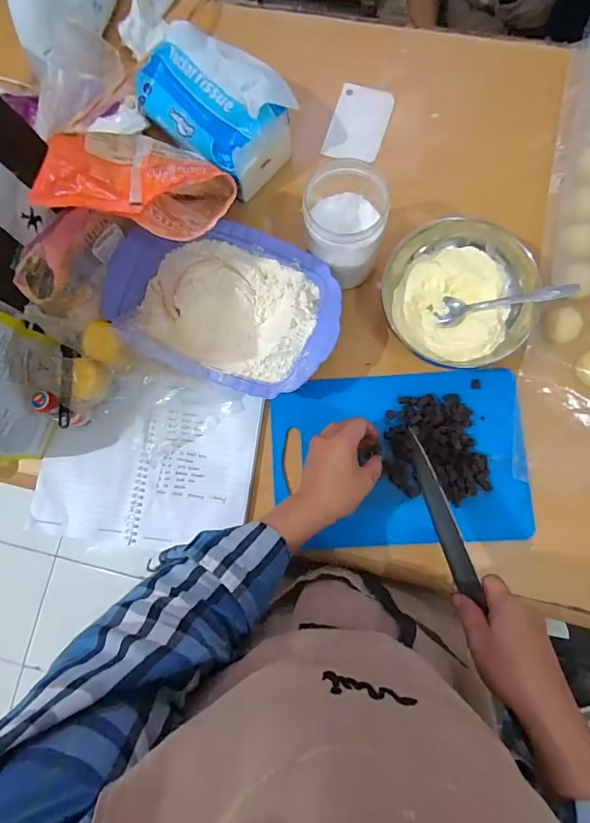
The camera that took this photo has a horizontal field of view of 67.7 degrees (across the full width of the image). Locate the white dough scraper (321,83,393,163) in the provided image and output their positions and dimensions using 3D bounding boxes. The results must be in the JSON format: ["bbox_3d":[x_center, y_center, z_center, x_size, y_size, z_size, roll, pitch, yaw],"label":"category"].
[{"bbox_3d":[0.086,-0.391,0.598,0.077,0.007,0.108,20,87,10],"label":"white dough scraper"}]

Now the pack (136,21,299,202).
[{"bbox_3d":[-0.101,-0.383,0.551,0.184,0.088,0.119,44,87,9],"label":"pack"}]

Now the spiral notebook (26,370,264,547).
[{"bbox_3d":[-0.181,0.058,0.531,0.261,0.025,0.196,6,87,3],"label":"spiral notebook"}]

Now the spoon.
[{"bbox_3d":[0.239,-0.124,0.506,0.146,0.026,0.031,-7,80,28],"label":"spoon"}]

